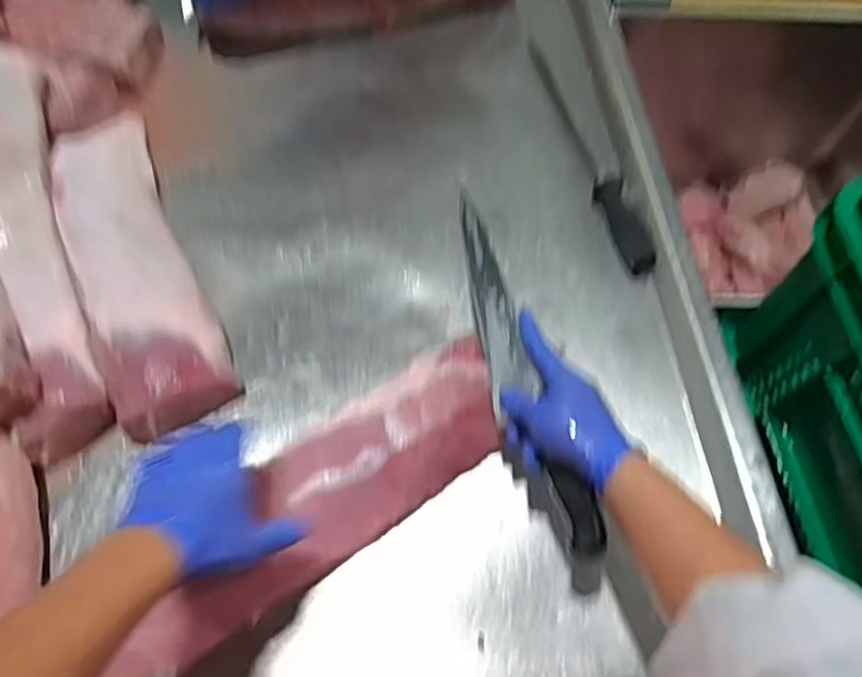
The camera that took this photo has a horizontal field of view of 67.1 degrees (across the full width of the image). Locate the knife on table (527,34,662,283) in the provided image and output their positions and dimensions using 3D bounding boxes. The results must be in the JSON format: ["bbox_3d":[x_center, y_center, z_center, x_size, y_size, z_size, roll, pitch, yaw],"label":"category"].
[{"bbox_3d":[0.197,-0.247,0.814,0.037,0.032,0.396,-10,62,-6],"label":"knife on table"}]

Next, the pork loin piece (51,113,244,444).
[{"bbox_3d":[-0.338,-0.102,0.730,0.121,0.061,0.447,-24,65,-13],"label":"pork loin piece"}]

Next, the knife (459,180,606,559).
[{"bbox_3d":[0.070,0.019,0.581,0.045,0.031,0.348,-14,63,-8],"label":"knife"}]

